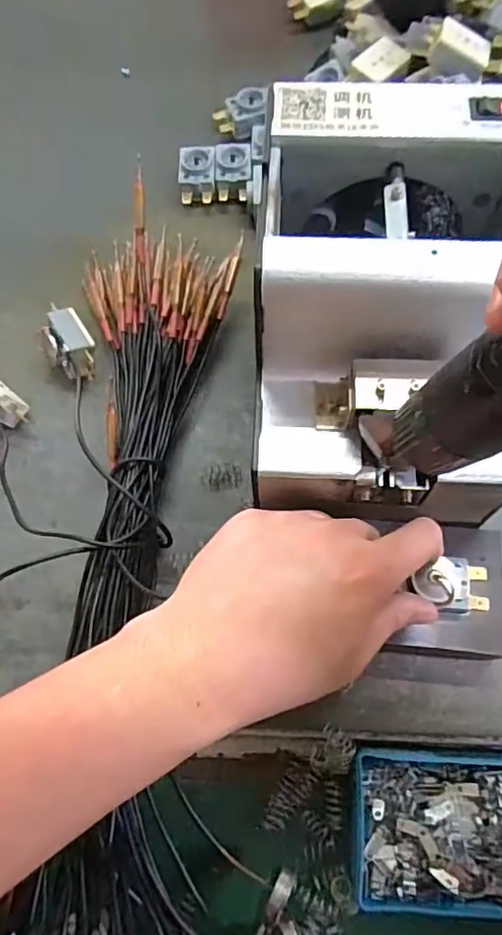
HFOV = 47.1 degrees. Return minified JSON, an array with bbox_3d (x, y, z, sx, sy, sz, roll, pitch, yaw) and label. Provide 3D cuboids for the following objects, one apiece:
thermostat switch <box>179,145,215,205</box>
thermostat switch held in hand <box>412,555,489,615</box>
[{"bbox_3d":[-0.041,-0.223,0.438,0.027,0.016,0.040,-1,69,0],"label":"thermostat switch"},{"bbox_3d":[0.104,0.060,0.294,0.040,0.017,0.027,0,69,1],"label":"thermostat switch held in hand"}]

